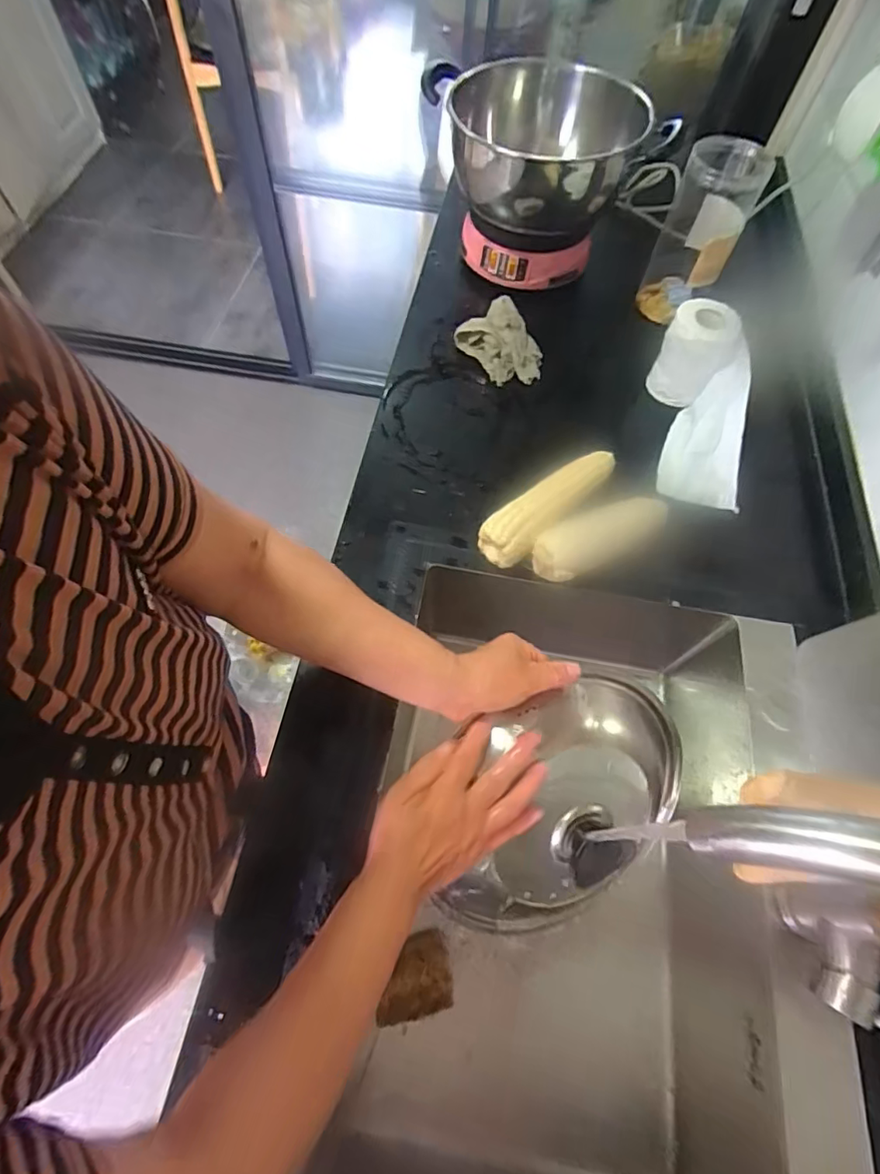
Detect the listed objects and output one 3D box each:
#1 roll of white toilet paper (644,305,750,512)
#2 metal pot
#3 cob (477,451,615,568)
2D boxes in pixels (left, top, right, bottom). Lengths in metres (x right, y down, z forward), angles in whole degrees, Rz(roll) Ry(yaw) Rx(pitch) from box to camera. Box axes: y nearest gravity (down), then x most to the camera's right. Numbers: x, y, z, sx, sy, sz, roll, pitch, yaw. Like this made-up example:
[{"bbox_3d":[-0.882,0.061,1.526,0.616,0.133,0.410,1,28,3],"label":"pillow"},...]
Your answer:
[{"bbox_3d":[0.323,-0.224,0.660,0.090,0.128,0.241,-1,63,1],"label":"roll of white toilet paper"},{"bbox_3d":[0.132,-0.621,0.771,0.284,0.146,0.304,1,63,-2],"label":"metal pot"},{"bbox_3d":[0.126,-0.100,0.612,0.055,0.053,0.204,39,68,16],"label":"cob"}]

